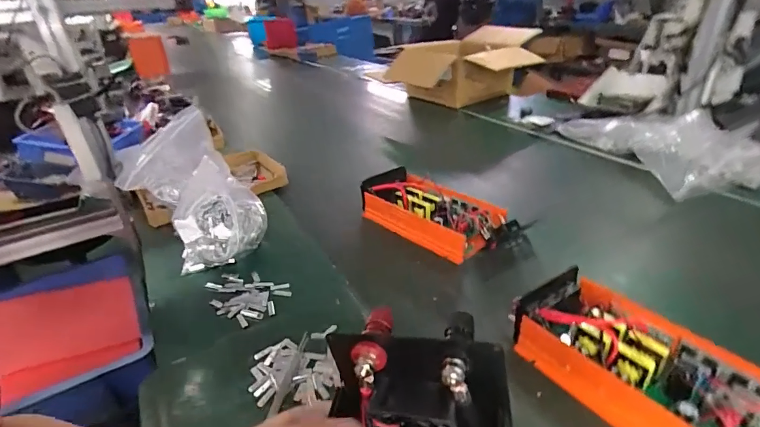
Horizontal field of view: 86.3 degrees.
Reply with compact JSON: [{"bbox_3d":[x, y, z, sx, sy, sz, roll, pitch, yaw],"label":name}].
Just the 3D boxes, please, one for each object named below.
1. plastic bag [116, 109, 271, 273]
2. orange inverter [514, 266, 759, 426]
[{"bbox_3d":[-0.332,-0.038,0.758,0.242,0.221,0.201,19,37,36],"label":"plastic bag"},{"bbox_3d":[0.314,0.176,0.478,0.164,0.065,0.279,-22,34,-28],"label":"orange inverter"}]

